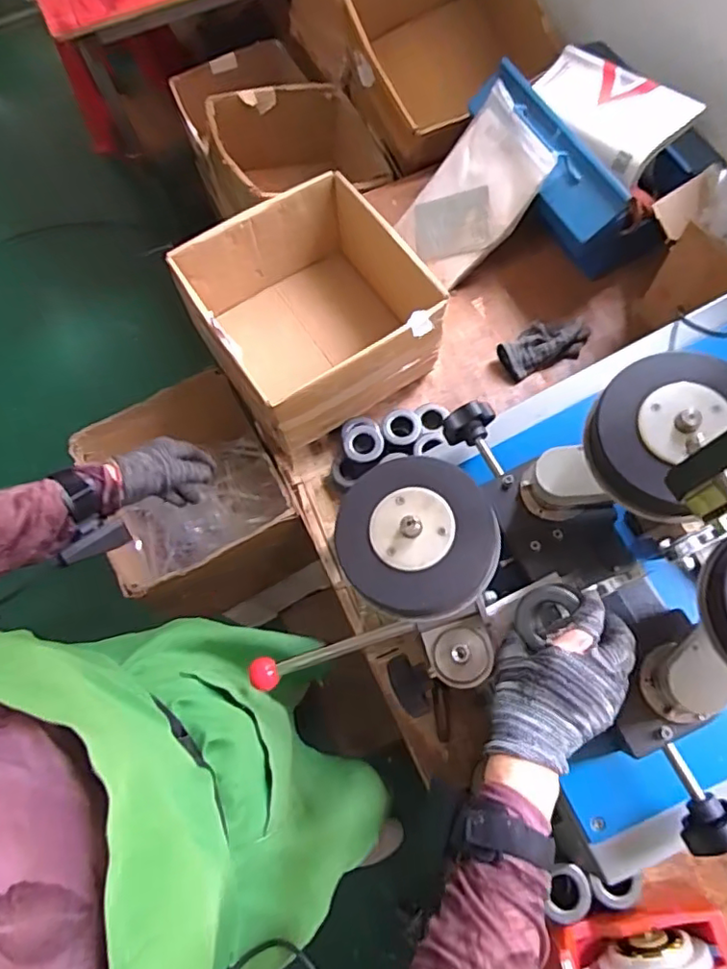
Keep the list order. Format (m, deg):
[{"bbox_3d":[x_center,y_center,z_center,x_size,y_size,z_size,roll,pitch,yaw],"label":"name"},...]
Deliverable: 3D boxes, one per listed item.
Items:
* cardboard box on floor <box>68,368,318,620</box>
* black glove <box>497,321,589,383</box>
[{"bbox_3d":[-0.299,0.034,1.065,0.291,0.283,0.323,-27,71,-7],"label":"cardboard box on floor"},{"bbox_3d":[0.308,-0.239,0.984,0.157,0.041,0.080,-24,70,-6],"label":"black glove"}]

